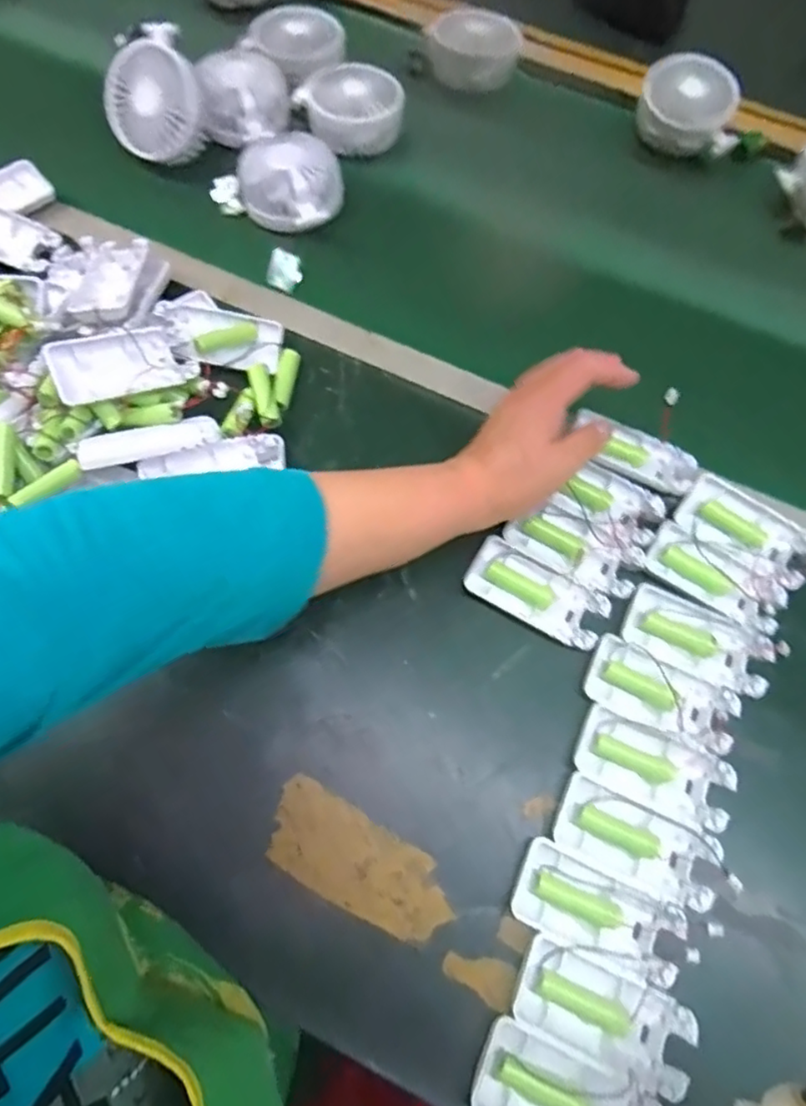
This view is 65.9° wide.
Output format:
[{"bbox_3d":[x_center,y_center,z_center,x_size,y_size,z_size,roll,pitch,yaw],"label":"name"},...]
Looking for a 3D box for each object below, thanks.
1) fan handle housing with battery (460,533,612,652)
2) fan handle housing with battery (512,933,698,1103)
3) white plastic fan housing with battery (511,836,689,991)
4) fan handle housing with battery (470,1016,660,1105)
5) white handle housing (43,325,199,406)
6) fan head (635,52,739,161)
[{"bbox_3d":[0.093,0.026,0.428,0.096,0.013,0.044,28,70,9],"label":"fan handle housing with battery"},{"bbox_3d":[0.111,0.250,0.339,0.094,0.016,0.047,23,69,7],"label":"fan handle housing with battery"},{"bbox_3d":[0.113,0.207,0.358,0.095,0.018,0.044,25,69,7],"label":"white plastic fan housing with battery"},{"bbox_3d":[0.085,0.289,0.325,0.095,0.014,0.045,24,69,7],"label":"fan handle housing with battery"},{"bbox_3d":[-0.201,-0.136,0.446,0.093,0.018,0.048,-19,83,-25],"label":"white handle housing"},{"bbox_3d":[0.283,-0.436,0.612,0.104,0.059,0.060,28,70,9],"label":"fan head"}]

